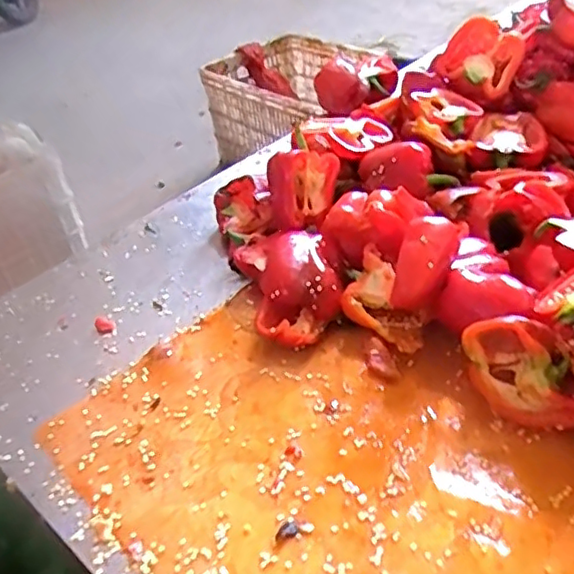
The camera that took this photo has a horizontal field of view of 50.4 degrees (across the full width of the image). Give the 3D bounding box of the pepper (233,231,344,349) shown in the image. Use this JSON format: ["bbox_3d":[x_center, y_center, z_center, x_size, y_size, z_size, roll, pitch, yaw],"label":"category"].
[{"bbox_3d":[0.002,-0.005,0.630,0.086,0.056,0.151,-13,39,-8],"label":"pepper"}]

